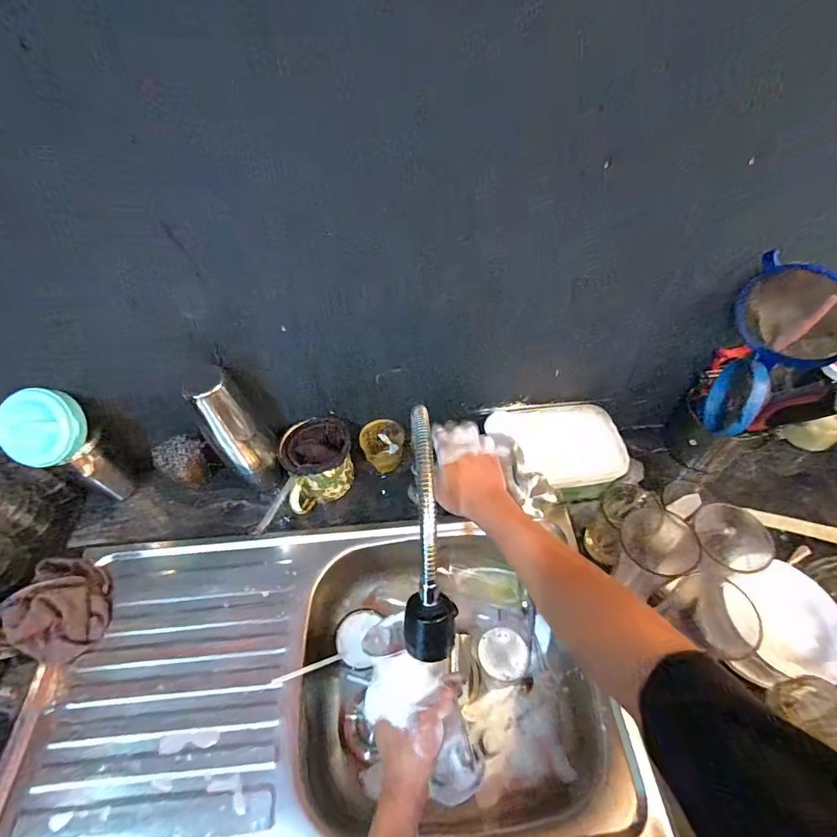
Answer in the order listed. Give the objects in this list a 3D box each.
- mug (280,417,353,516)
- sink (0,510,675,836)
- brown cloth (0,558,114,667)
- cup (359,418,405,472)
[{"bbox_3d":[-0.154,0.077,0.687,0.107,0.095,0.124,-16,53,-10],"label":"mug"},{"bbox_3d":[-0.123,0.377,0.589,0.724,0.122,0.354,-5,52,-1],"label":"sink"},{"bbox_3d":[-0.482,0.249,0.591,0.088,0.088,0.139,-17,53,-11],"label":"brown cloth"},{"bbox_3d":[-0.058,0.047,0.722,0.072,0.062,0.061,-8,52,-4],"label":"cup"}]

